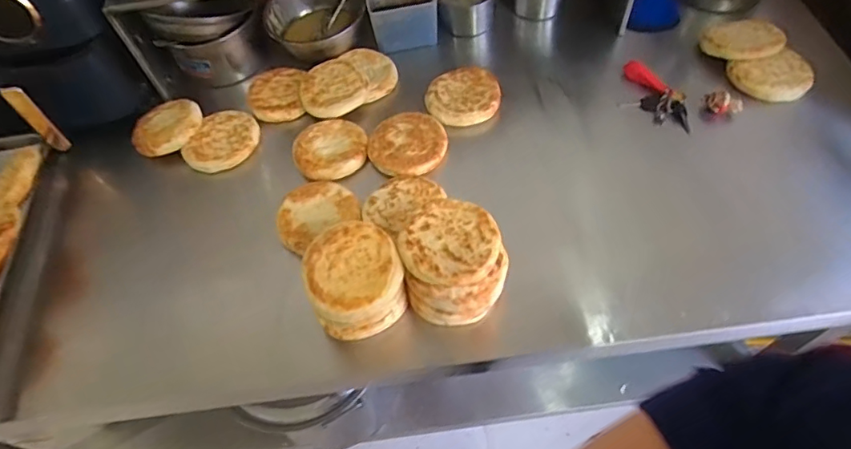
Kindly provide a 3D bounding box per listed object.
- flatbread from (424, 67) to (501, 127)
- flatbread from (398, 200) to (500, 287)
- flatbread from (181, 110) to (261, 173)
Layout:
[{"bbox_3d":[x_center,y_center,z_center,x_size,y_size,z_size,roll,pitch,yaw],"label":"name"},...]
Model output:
[{"bbox_3d":[0.066,-0.228,0.932,0.127,0.021,0.127,-8,57,-1],"label":"flatbread"},{"bbox_3d":[0.033,0.020,0.676,0.120,0.014,0.128,-2,57,3],"label":"flatbread"},{"bbox_3d":[-0.354,-0.148,0.931,0.116,0.018,0.128,13,59,12],"label":"flatbread"}]

